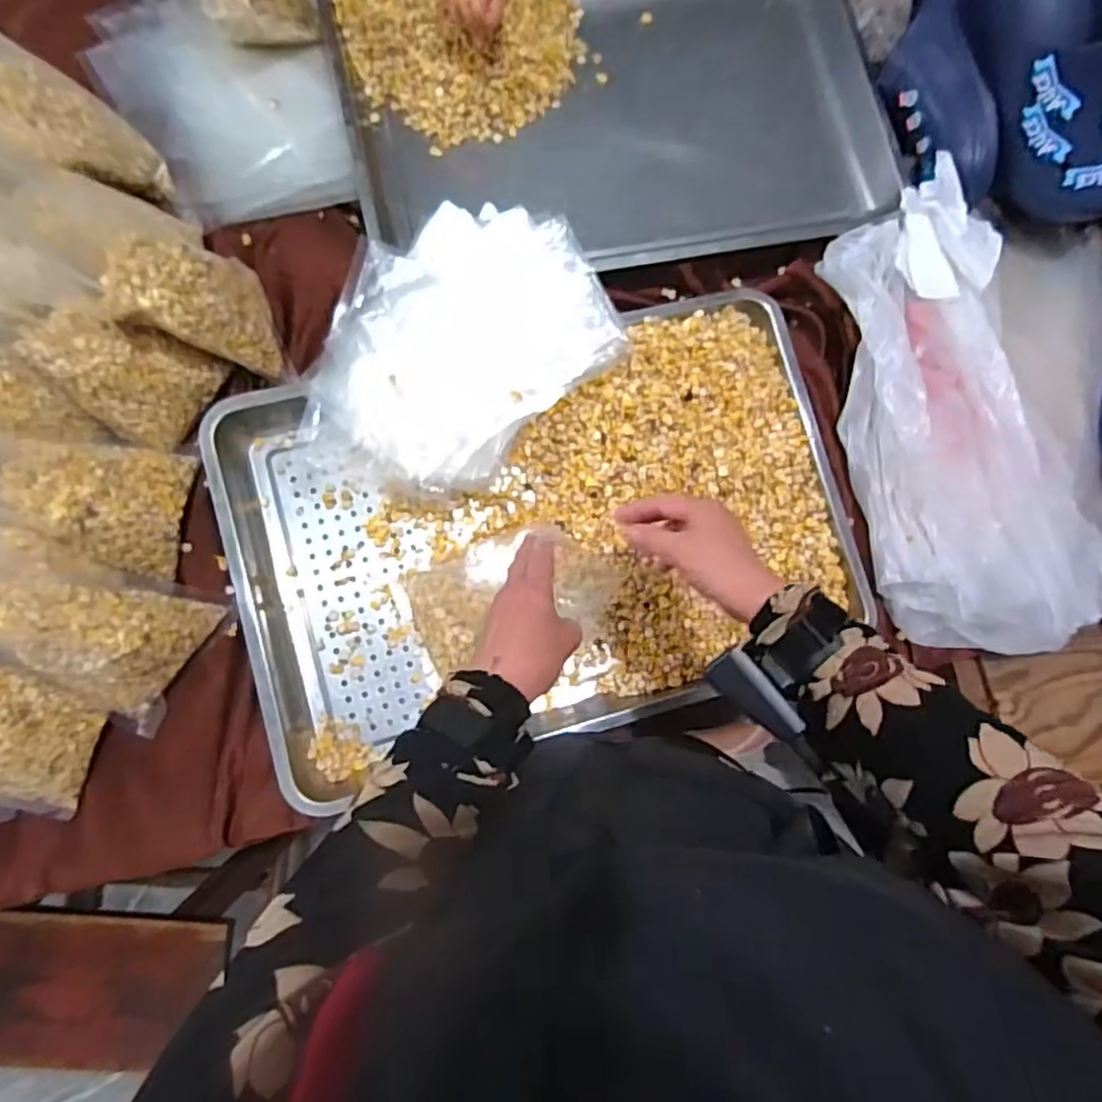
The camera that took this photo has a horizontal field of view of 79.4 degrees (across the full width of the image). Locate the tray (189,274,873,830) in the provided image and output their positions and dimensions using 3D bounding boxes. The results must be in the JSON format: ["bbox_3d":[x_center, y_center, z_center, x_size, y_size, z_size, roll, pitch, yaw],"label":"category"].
[{"bbox_3d":[0.003,-0.021,0.654,0.581,0.053,0.371,-15,85,-7],"label":"tray"}]

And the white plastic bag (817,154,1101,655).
[{"bbox_3d":[0.495,-0.148,0.726,0.370,0.073,0.502,-7,84,-6],"label":"white plastic bag"}]

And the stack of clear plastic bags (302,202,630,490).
[{"bbox_3d":[-0.097,-0.194,0.653,0.318,0.053,0.227,-44,89,-8],"label":"stack of clear plastic bags"}]

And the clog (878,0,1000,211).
[{"bbox_3d":[0.421,-0.532,0.733,0.091,0.086,0.302,-2,84,-6],"label":"clog"}]

